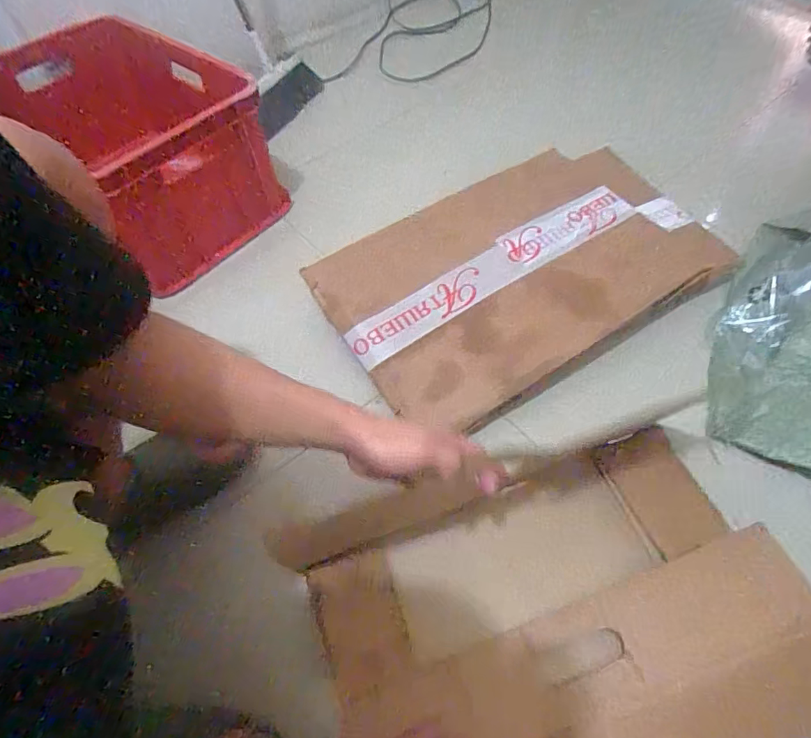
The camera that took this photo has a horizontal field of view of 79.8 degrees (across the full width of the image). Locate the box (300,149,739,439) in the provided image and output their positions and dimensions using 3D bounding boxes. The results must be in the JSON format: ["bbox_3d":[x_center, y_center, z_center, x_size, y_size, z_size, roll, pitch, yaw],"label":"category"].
[{"bbox_3d":[0.189,-0.168,0.802,0.614,0.058,0.387,-28,60,-14],"label":"box"}]

